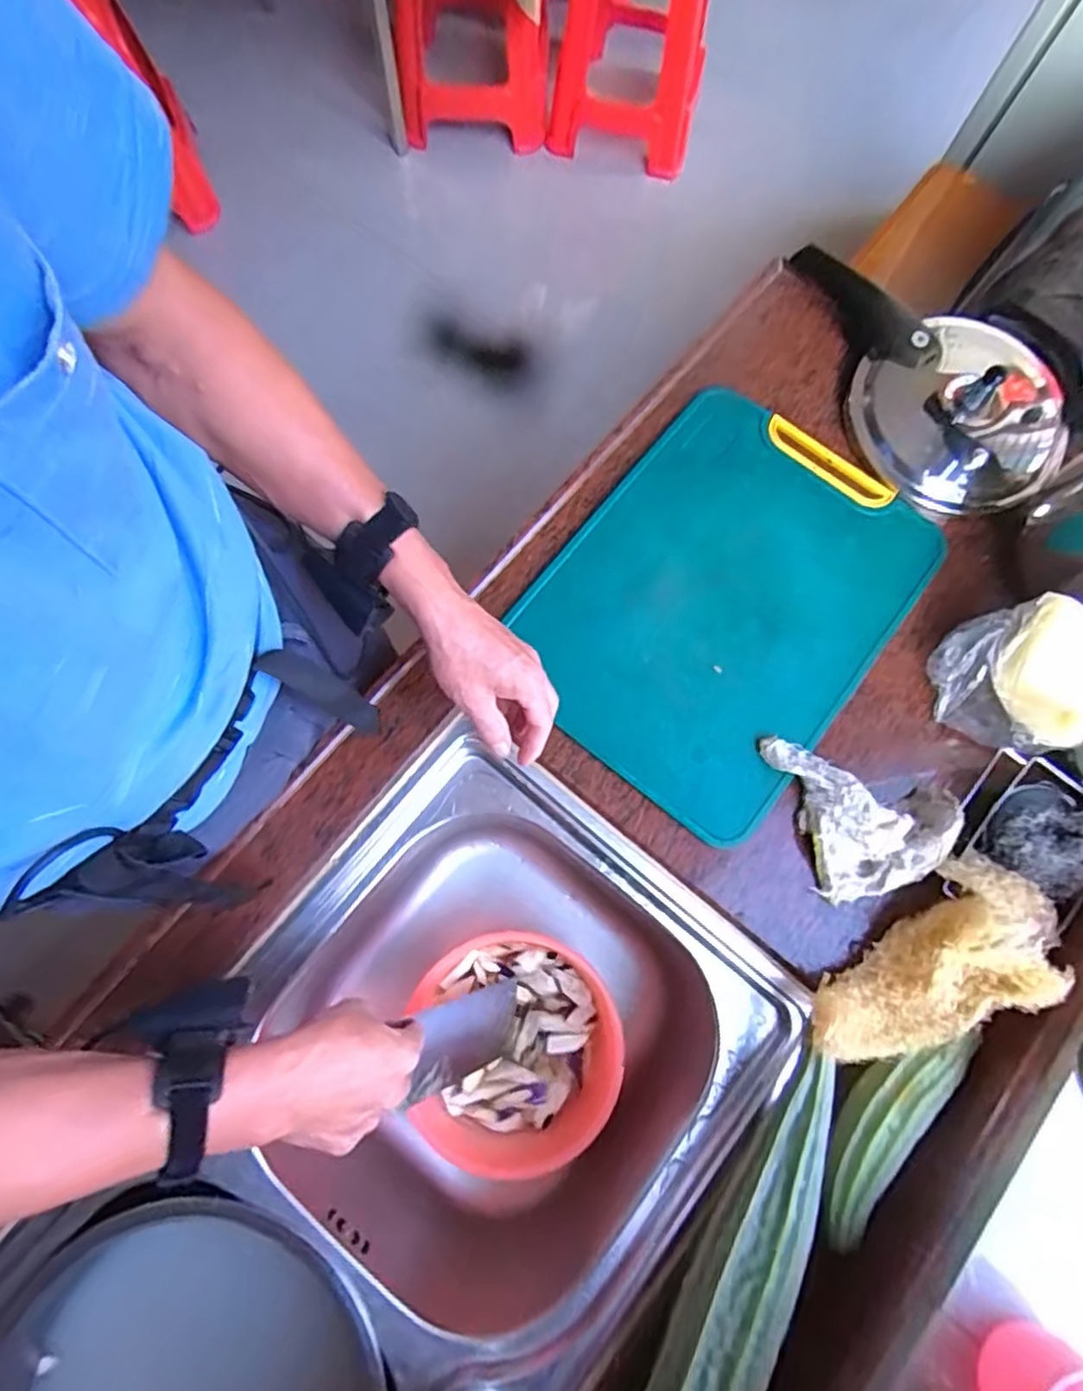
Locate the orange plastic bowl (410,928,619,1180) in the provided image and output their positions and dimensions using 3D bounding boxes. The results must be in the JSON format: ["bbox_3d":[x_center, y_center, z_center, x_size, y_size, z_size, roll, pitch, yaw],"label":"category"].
[{"bbox_3d":[-0.024,0.349,0.658,0.204,0.076,0.199,0,76,-1],"label":"orange plastic bowl"}]

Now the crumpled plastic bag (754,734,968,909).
[{"bbox_3d":[0.284,0.095,0.568,0.138,0.041,0.142,-11,77,-4],"label":"crumpled plastic bag"}]

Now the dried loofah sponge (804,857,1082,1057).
[{"bbox_3d":[0.312,0.220,0.511,0.208,0.065,0.099,-40,80,-10],"label":"dried loofah sponge"}]

